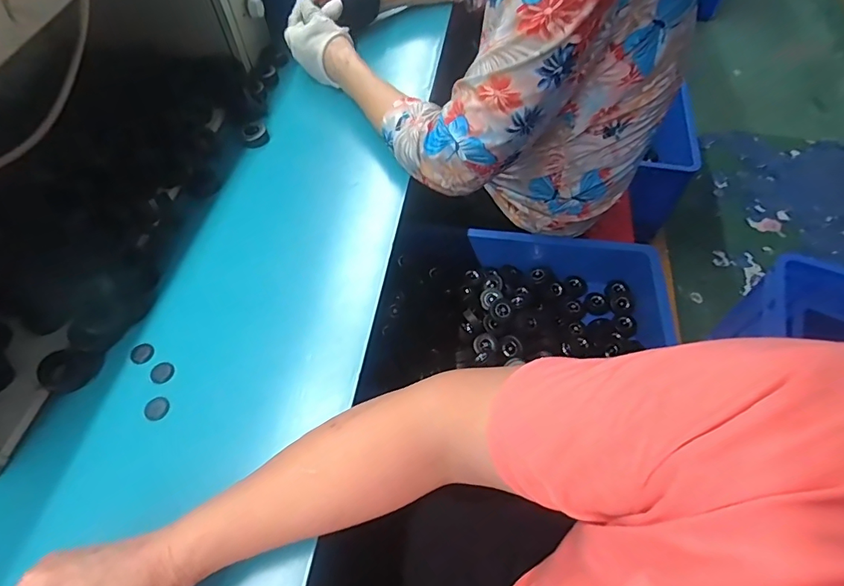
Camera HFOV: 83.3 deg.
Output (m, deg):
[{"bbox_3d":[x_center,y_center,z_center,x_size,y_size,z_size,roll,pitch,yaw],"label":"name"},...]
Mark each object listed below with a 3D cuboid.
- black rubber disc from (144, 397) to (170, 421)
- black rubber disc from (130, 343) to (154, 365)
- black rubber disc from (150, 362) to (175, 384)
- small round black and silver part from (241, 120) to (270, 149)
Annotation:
[{"bbox_3d":[-0.237,0.103,0.424,0.021,0.006,0.020,1,56,-1],"label":"black rubber disc"},{"bbox_3d":[-0.270,0.059,0.459,0.018,0.007,0.021,35,62,20],"label":"black rubber disc"},{"bbox_3d":[-0.243,0.075,0.444,0.021,0.004,0.021,1,56,-1],"label":"black rubber disc"},{"bbox_3d":[-0.220,-0.209,0.628,0.032,0.016,0.032,1,56,-1],"label":"small round black and silver part"}]

